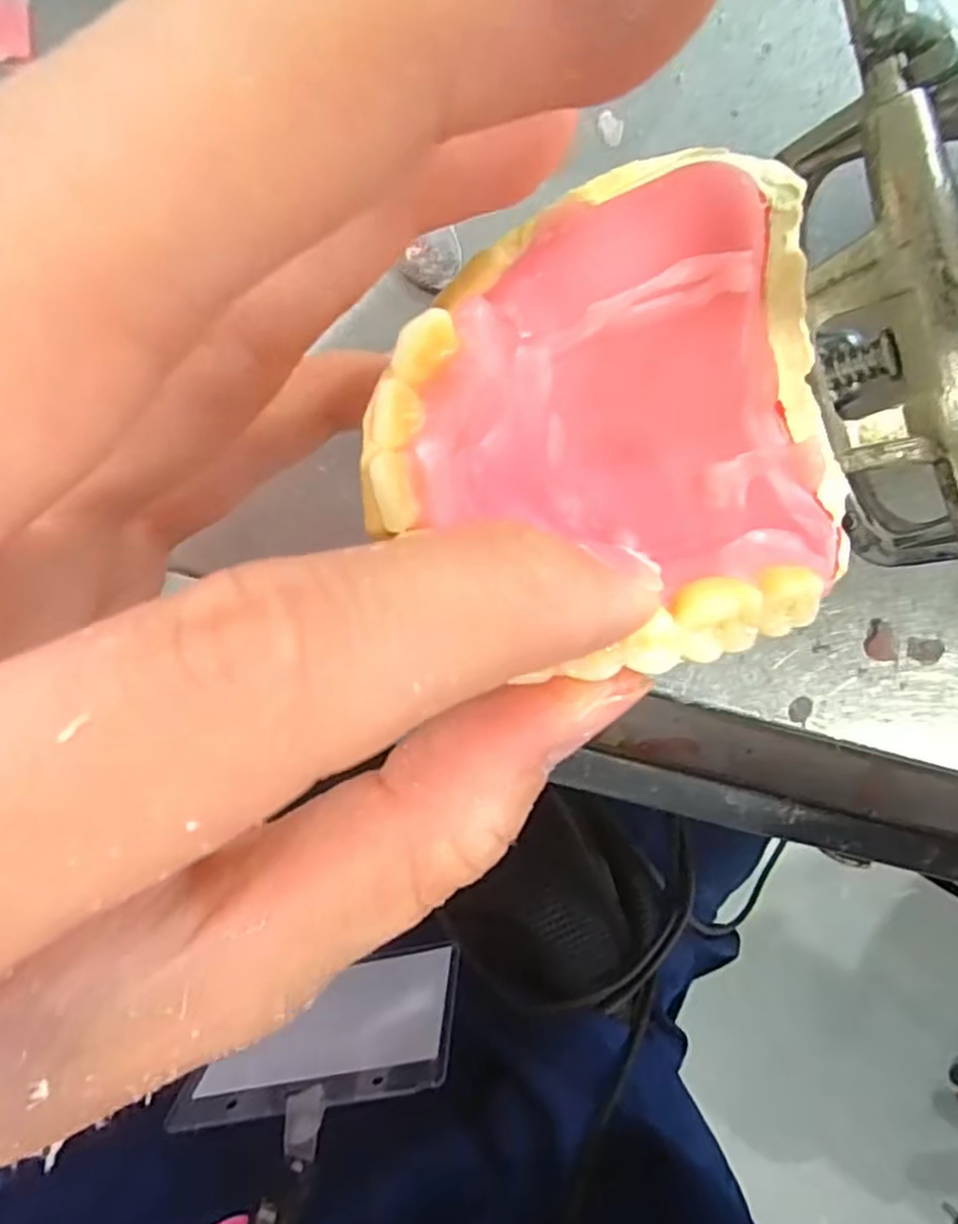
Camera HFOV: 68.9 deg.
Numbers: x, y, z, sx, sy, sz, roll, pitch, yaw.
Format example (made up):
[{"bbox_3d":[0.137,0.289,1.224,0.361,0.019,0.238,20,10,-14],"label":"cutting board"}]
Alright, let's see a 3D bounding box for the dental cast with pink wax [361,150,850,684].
[{"bbox_3d":[0.017,-0.020,0.080,0.056,0.023,0.053,-1,98,-4],"label":"dental cast with pink wax"}]

